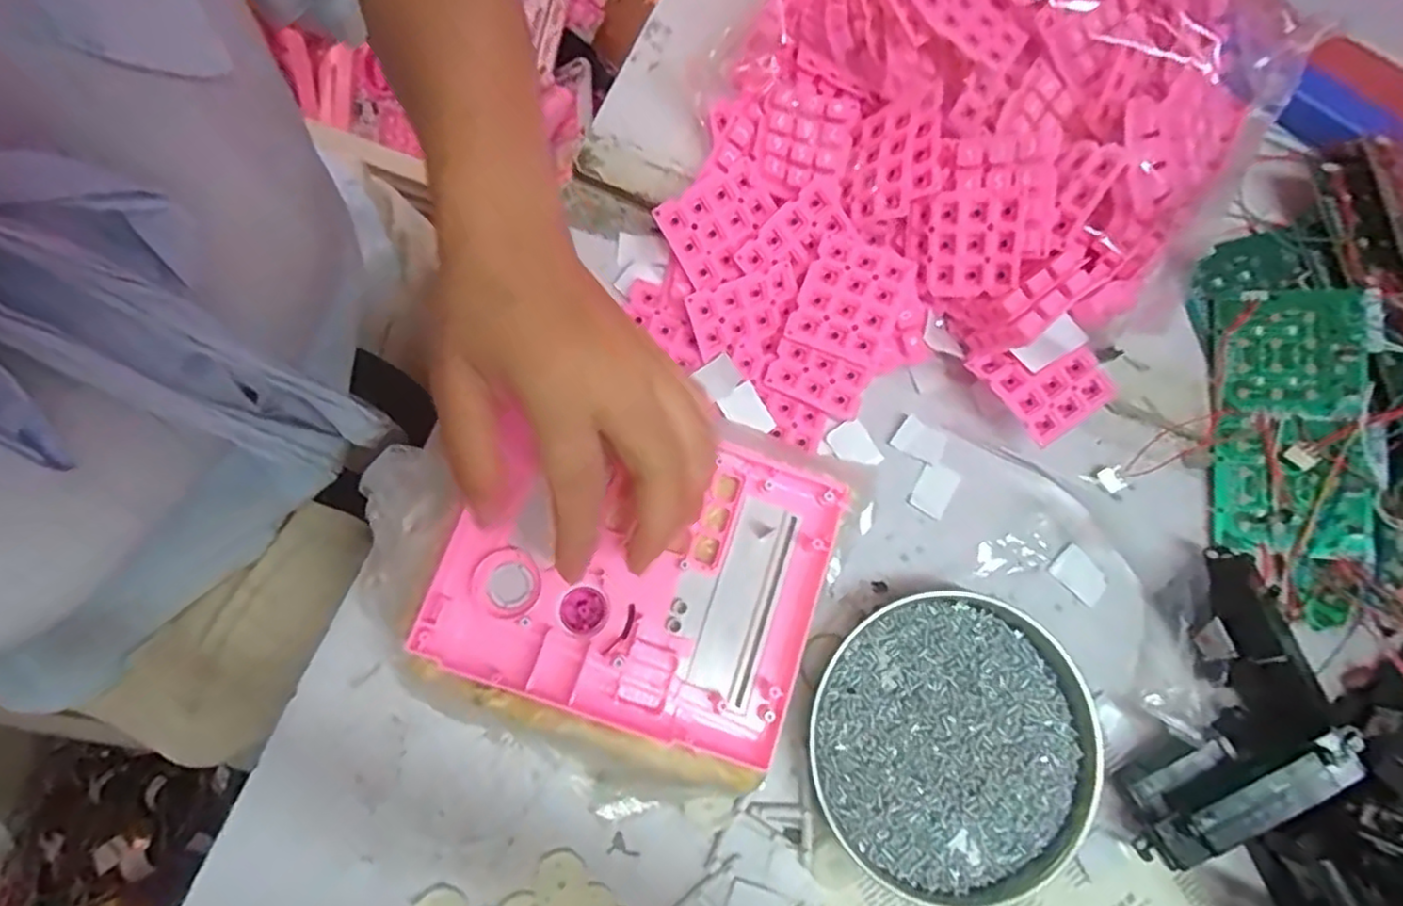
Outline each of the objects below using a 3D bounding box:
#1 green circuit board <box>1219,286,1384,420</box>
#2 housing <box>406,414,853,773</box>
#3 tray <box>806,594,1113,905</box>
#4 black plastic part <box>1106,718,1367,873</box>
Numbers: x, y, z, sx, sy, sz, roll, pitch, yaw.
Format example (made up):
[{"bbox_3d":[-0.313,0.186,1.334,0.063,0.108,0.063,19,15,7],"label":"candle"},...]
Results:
[{"bbox_3d":[0.325,-0.055,0.369,0.069,0.006,0.073,3,81,20],"label":"green circuit board"},{"bbox_3d":[-0.028,0.053,0.311,0.162,0.024,0.130,18,74,3],"label":"housing"},{"bbox_3d":[0.122,0.141,0.330,0.135,0.027,0.130,1,77,-4],"label":"tray"},{"bbox_3d":[0.247,0.151,0.311,0.101,0.026,0.039,-29,76,12],"label":"black plastic part"}]

